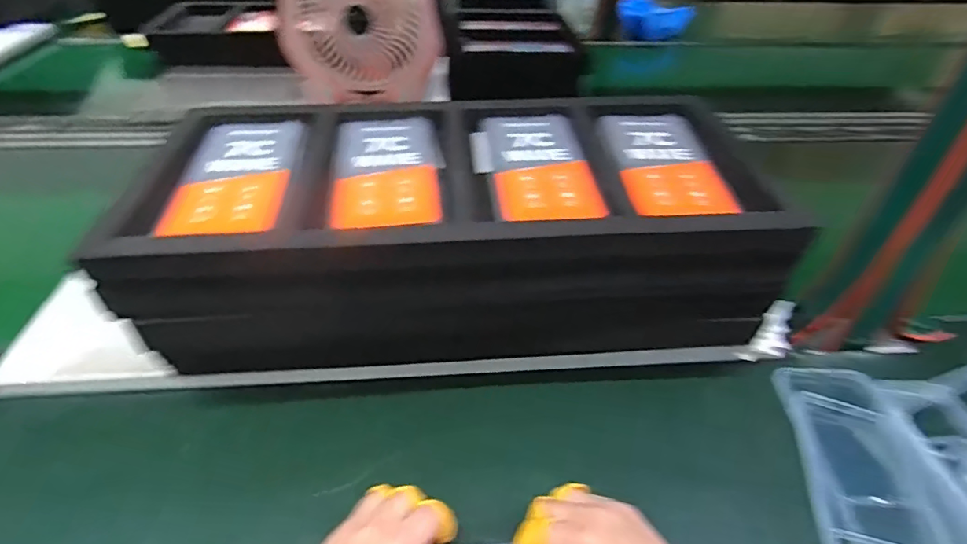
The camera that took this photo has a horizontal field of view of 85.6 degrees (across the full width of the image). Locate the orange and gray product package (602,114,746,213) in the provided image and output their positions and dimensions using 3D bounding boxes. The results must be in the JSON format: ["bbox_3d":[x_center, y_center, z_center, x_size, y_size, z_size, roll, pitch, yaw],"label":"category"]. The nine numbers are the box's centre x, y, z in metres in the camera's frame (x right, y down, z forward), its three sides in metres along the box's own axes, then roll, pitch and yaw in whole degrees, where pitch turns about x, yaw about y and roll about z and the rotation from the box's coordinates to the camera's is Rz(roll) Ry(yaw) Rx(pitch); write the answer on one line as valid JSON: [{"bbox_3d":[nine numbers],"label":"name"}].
[{"bbox_3d":[0.149,-0.095,0.434,0.080,0.006,0.157,0,41,-2],"label":"orange and gray product package"}]

